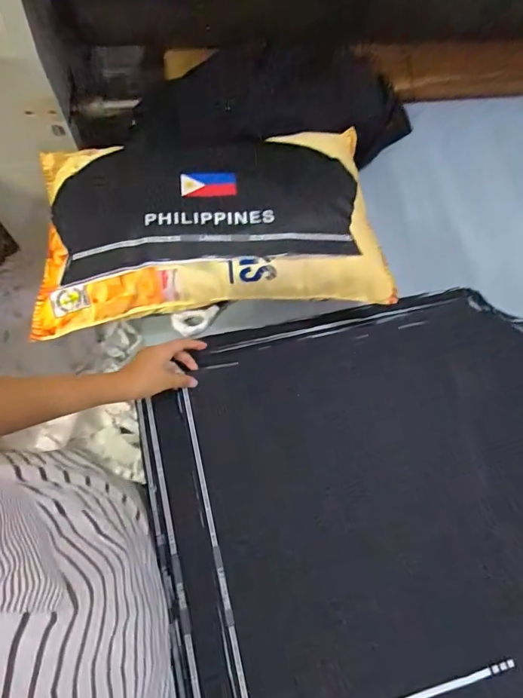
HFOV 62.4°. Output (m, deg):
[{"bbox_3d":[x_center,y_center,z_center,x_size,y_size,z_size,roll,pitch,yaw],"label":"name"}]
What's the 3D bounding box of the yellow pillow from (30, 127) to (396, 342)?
[{"bbox_3d":[-0.073,-0.198,0.610,0.495,0.129,0.290,-5,68,-5],"label":"yellow pillow"}]

